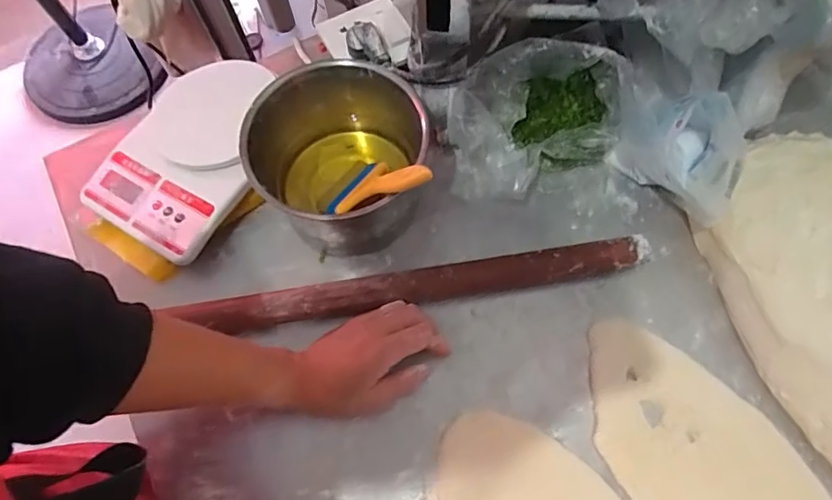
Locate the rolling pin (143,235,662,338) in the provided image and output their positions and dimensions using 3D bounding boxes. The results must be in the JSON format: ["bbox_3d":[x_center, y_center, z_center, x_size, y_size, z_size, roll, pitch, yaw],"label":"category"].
[{"bbox_3d":[0.002,0.034,0.476,0.419,0.029,0.031,-8,68,-3],"label":"rolling pin"}]

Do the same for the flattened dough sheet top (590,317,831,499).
[{"bbox_3d":[0.249,0.193,0.413,0.131,0.014,0.302,-30,70,-10],"label":"flattened dough sheet top"}]

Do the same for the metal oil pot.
[{"bbox_3d":[-0.074,-0.077,0.480,0.136,0.116,0.148,-1,68,2],"label":"metal oil pot"}]

